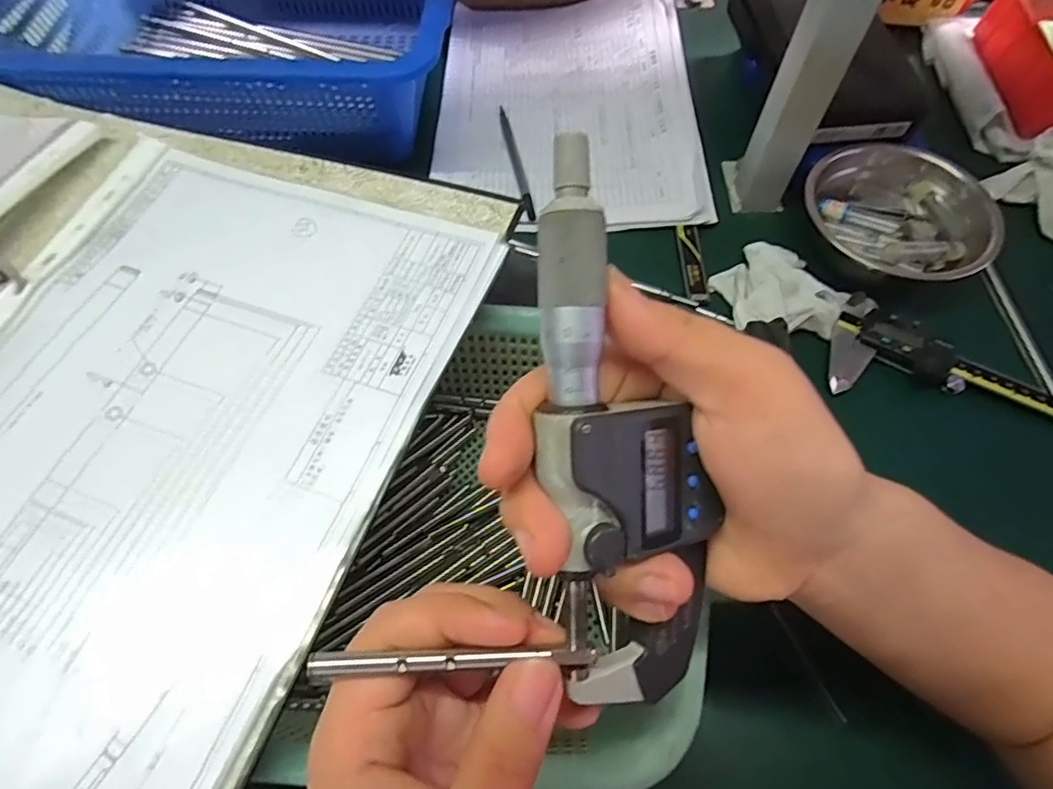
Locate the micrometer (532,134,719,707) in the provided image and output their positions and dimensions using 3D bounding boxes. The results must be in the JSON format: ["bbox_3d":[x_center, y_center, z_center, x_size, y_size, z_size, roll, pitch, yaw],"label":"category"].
[{"bbox_3d":[0.026,0.015,0.160,0.048,0.024,0.159,-14,101,-10],"label":"micrometer"}]

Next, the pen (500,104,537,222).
[{"bbox_3d":[-0.009,-0.199,0.498,0.008,0.006,0.139,-11,63,-7],"label":"pen"}]

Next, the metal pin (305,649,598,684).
[{"bbox_3d":[-0.020,0.074,0.163,0.079,0.004,0.006,-1,61,-4],"label":"metal pin"}]

